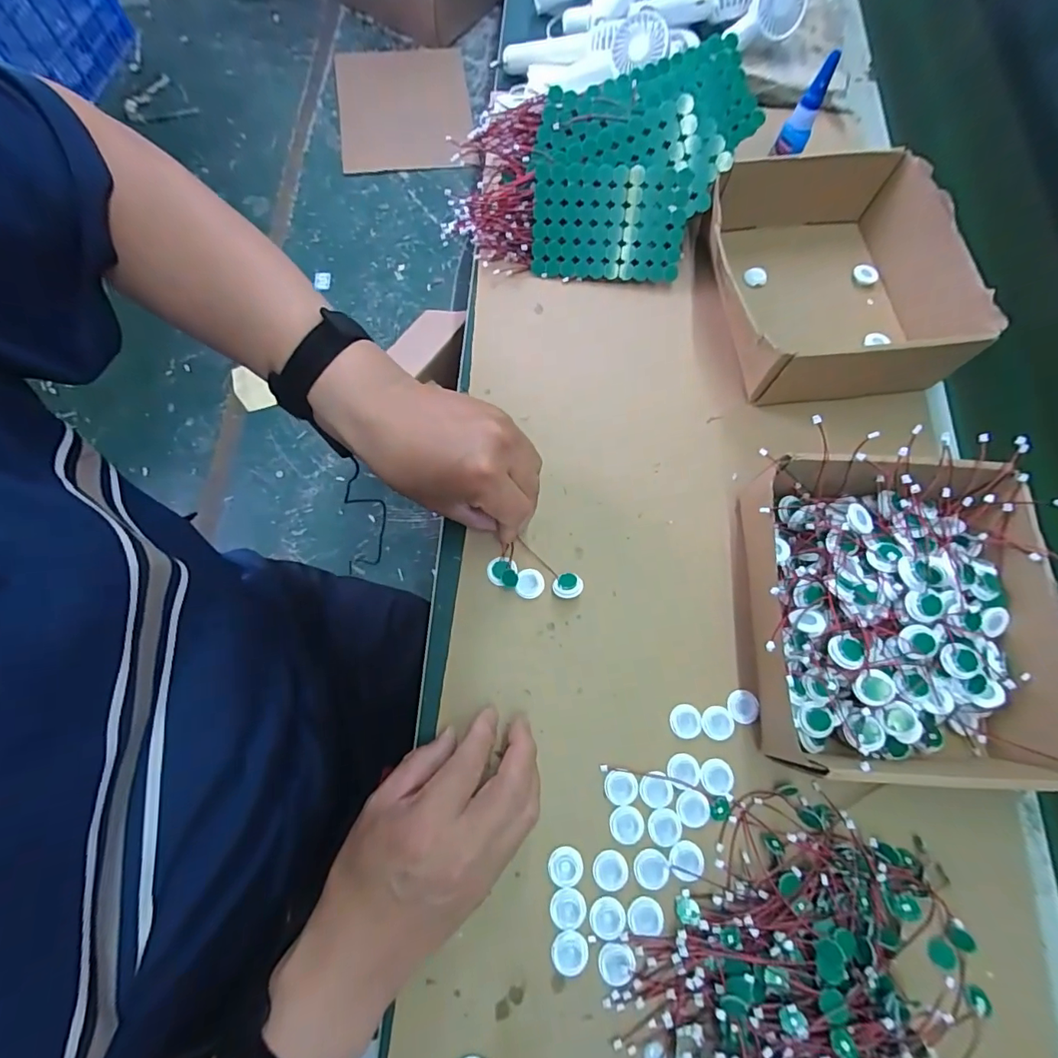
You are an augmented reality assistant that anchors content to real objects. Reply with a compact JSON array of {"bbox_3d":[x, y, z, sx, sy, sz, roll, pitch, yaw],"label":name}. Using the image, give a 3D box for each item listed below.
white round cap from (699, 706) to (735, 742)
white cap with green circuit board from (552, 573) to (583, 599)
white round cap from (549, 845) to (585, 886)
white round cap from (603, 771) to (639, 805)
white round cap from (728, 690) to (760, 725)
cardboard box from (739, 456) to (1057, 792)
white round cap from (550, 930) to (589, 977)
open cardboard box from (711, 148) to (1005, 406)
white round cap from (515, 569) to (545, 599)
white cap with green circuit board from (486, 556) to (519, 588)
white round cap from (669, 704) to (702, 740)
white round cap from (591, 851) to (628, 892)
[{"bbox_3d":[0.137,0.141,0.354,0.023,0.004,0.022,1,73,-2],"label":"white round cap"},{"bbox_3d":[0.030,0.045,0.376,0.020,0.014,0.021,1,73,-2],"label":"white cap with green circuit board"},{"bbox_3d":[0.024,0.224,0.324,0.022,0.004,0.022,1,73,-2],"label":"white round cap"},{"bbox_3d":[0.064,0.180,0.339,0.023,0.004,0.021,1,73,-2],"label":"white round cap"},{"bbox_3d":[0.157,0.130,0.357,0.022,0.004,0.023,1,73,-2],"label":"white round cap"},{"bbox_3d":[0.260,0.058,0.350,0.187,0.069,0.213,2,72,-2],"label":"cardboard box"},{"bbox_3d":[0.026,0.268,0.309,0.023,0.004,0.022,1,73,-2],"label":"white round cap"},{"bbox_3d":[0.263,-0.225,0.440,0.194,0.073,0.210,-6,73,-4],"label":"open cardboard box"},{"bbox_3d":[0.001,0.043,0.381,0.021,0.005,0.023,1,73,-2],"label":"white round cap"},{"bbox_3d":[-0.020,0.033,0.378,0.026,0.010,0.021,21,73,4],"label":"white cap with green circuit board"},{"bbox_3d":[0.114,0.139,0.354,0.022,0.004,0.023,1,73,-2],"label":"white round cap"},{"bbox_3d":[0.054,0.226,0.323,0.023,0.004,0.023,1,73,-2],"label":"white round cap"}]

